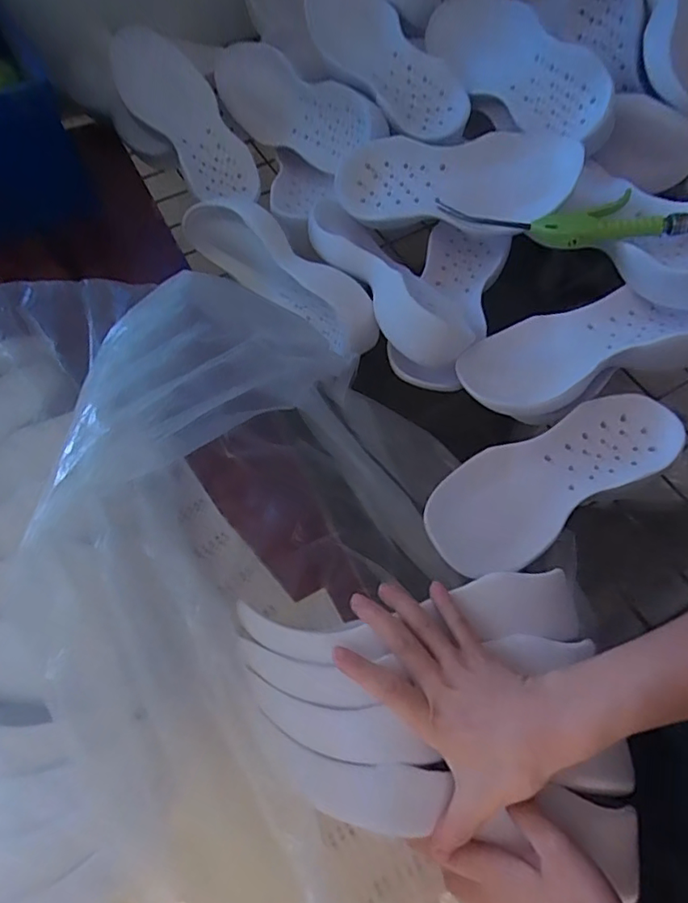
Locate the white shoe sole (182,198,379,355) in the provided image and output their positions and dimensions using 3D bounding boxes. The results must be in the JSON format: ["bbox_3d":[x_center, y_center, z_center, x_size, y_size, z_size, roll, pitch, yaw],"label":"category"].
[{"bbox_3d":[-0.080,-0.226,0.702,0.309,0.117,0.053,37,68,18],"label":"white shoe sole"}]

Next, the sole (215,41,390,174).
[{"bbox_3d":[-0.079,-0.503,0.809,0.297,0.120,0.037,36,40,17],"label":"sole"}]

